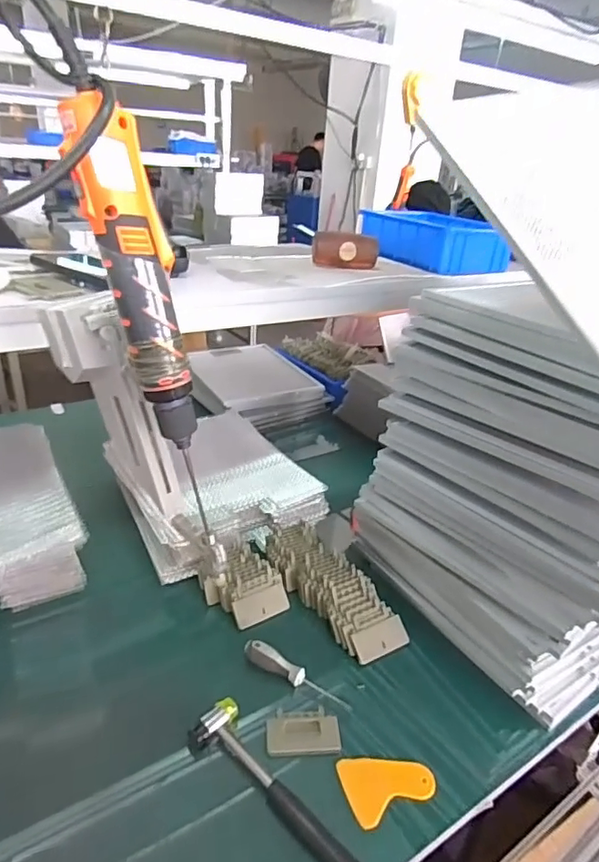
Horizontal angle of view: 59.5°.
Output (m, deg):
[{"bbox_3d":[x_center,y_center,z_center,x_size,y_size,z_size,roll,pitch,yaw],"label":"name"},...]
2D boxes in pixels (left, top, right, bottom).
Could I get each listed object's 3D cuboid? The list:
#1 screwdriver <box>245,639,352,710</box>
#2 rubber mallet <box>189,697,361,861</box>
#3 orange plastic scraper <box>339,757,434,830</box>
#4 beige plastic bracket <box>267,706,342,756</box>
[{"bbox_3d":[-0.004,0.318,0.689,0.148,0.034,0.022,16,30,20],"label":"screwdriver"},{"bbox_3d":[-0.030,0.392,0.558,0.062,0.021,0.241,-20,36,-38],"label":"rubber mallet"},{"bbox_3d":[0.098,0.394,0.593,0.098,0.008,0.071,-8,30,-22],"label":"orange plastic scraper"},{"bbox_3d":[0.004,0.363,0.639,0.087,0.022,0.052,1,28,-6],"label":"beige plastic bracket"}]

